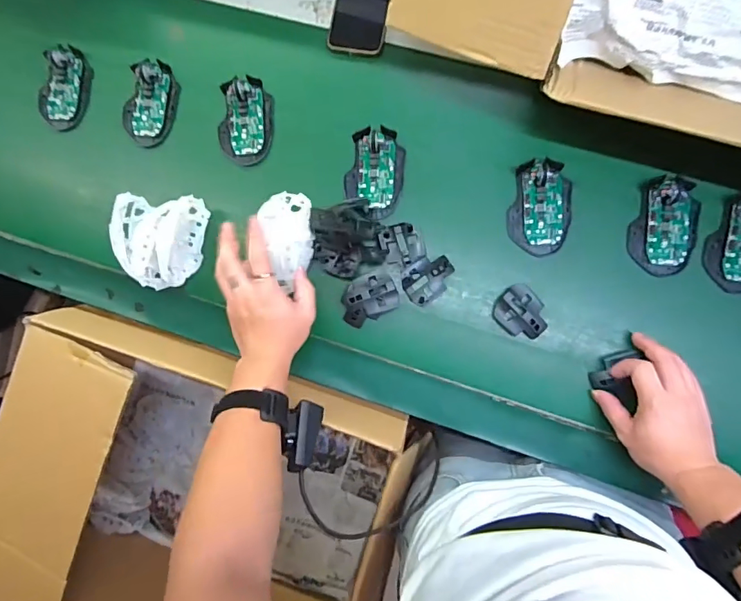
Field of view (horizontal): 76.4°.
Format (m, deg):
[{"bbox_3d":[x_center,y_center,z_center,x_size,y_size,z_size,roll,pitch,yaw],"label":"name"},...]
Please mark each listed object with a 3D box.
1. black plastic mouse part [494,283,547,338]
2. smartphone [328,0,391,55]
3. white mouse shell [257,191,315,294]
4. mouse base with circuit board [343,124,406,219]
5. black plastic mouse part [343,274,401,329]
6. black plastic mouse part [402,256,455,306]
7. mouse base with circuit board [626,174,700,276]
[{"bbox_3d":[0.185,0.017,0.578,0.056,0.019,0.066,-43,81,4],"label":"black plastic mouse part"},{"bbox_3d":[-0.010,-0.400,0.623,0.074,0.016,0.145,10,87,9],"label":"smartphone"},{"bbox_3d":[-0.101,-0.078,0.578,0.058,0.032,0.105,-5,91,-30],"label":"white mouse shell"},{"bbox_3d":[0.005,-0.166,0.605,0.073,0.024,0.114,4,86,9],"label":"mouse base with circuit board"},{"bbox_3d":[-0.003,-0.003,0.590,0.074,0.019,0.052,-29,82,6],"label":"black plastic mouse part"},{"bbox_3d":[0.076,-0.024,0.595,0.066,0.014,0.042,-31,82,5],"label":"black plastic mouse part"},{"bbox_3d":[0.354,-0.091,0.560,0.070,0.020,0.114,13,88,10],"label":"mouse base with circuit board"}]

